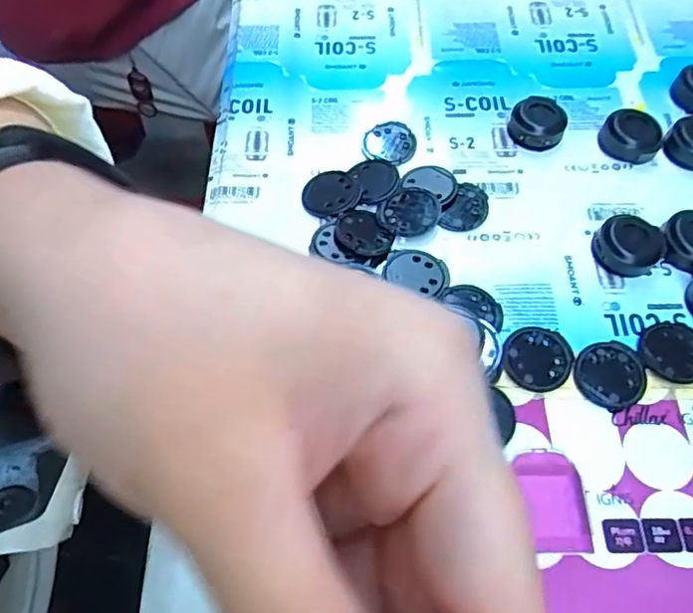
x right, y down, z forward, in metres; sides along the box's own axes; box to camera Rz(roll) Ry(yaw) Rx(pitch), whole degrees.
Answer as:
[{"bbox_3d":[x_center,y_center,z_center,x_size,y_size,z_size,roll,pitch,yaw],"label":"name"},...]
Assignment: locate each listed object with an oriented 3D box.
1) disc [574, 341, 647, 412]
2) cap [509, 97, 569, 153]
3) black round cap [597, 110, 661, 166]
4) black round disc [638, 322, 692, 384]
[{"bbox_3d":[0.115,0.029,0.255,0.031,0.004,0.028,-36,66,-16],"label":"disc"},{"bbox_3d":[0.105,-0.100,0.321,0.028,0.016,0.027,-1,61,2],"label":"cap"},{"bbox_3d":[0.151,-0.090,0.314,0.024,0.015,0.029,-36,66,-16],"label":"black round cap"},{"bbox_3d":[0.146,0.020,0.260,0.028,0.004,0.028,-1,61,2],"label":"black round disc"}]

